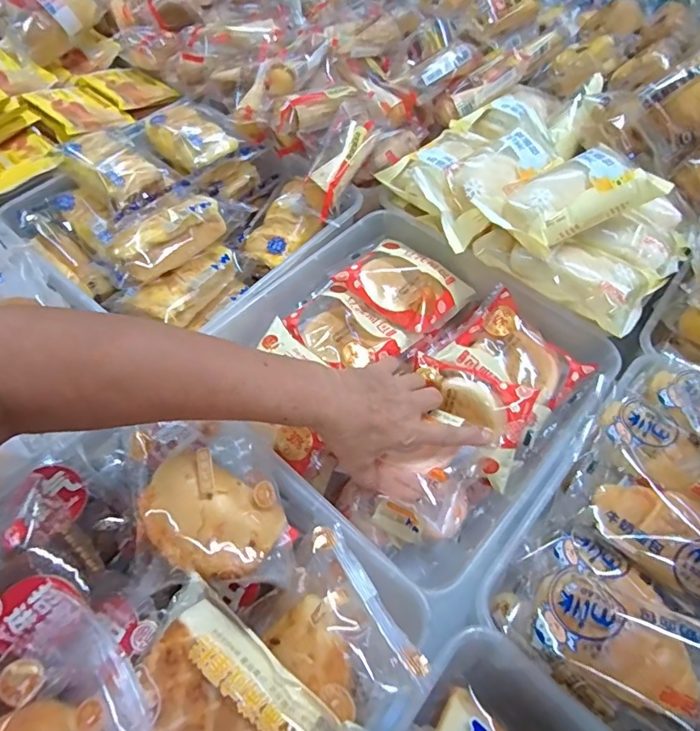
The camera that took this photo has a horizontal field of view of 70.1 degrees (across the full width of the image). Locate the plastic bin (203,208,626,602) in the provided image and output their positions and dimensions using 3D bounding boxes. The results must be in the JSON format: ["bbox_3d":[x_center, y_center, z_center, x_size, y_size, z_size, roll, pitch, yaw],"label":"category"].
[{"bbox_3d":[0.052,0.018,0.462,0.255,0.113,0.281,-39,65,-24],"label":"plastic bin"}]

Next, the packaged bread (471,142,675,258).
[{"bbox_3d":[0.185,-0.145,0.423,0.120,0.053,0.078,-22,60,-16],"label":"packaged bread"}]

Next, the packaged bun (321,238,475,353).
[{"bbox_3d":[0.046,-0.073,0.479,0.108,0.029,0.091,35,62,20],"label":"packaged bun"}]

